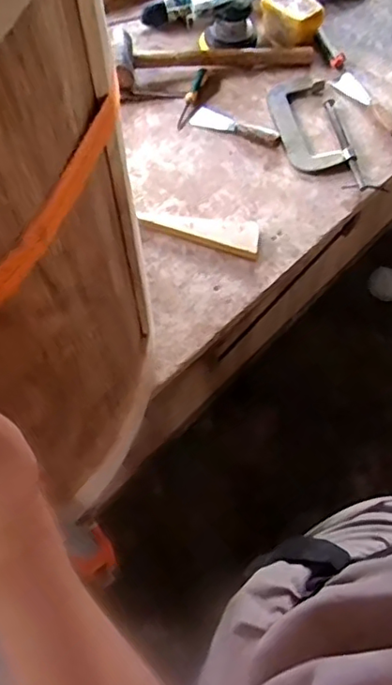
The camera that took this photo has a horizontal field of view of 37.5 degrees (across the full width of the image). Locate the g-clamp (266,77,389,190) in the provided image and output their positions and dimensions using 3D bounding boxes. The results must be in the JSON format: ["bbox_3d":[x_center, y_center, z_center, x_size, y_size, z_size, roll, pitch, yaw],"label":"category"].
[{"bbox_3d":[0.195,-0.343,0.950,0.111,0.029,0.247,-11,63,-6],"label":"g-clamp"}]

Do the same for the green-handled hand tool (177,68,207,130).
[{"bbox_3d":[-0.010,-0.415,0.988,0.019,0.015,0.123,18,78,9],"label":"green-handled hand tool"}]

